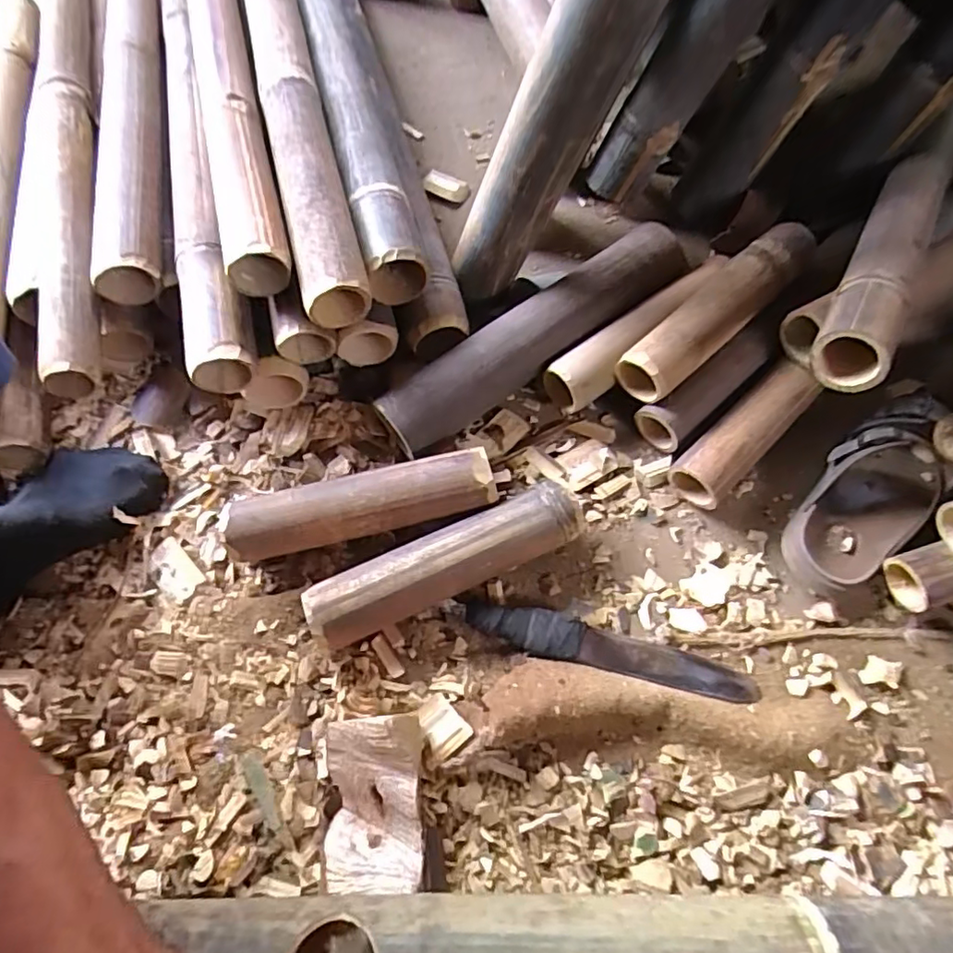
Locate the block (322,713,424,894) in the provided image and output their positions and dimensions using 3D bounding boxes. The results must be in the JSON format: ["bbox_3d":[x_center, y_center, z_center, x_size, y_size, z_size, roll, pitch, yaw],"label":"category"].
[{"bbox_3d":[-0.079,0.246,0.449,0.072,0.049,0.112,-3,67,-1],"label":"block"}]

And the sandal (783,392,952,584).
[{"bbox_3d":[0.376,0.009,0.542,0.208,0.070,0.094,-39,72,-15],"label":"sandal"}]

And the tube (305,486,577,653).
[{"bbox_3d":[-0.027,0.079,0.523,0.243,0.055,0.057,-24,69,-9],"label":"tube"}]

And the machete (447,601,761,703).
[{"bbox_3d":[0.111,0.151,0.512,0.268,0.019,0.039,14,68,6],"label":"machete"}]

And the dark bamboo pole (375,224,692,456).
[{"bbox_3d":[0.064,-0.146,0.607,0.368,0.064,0.074,-36,72,-13],"label":"dark bamboo pole"}]

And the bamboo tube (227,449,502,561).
[{"bbox_3d":[-0.105,0.032,0.541,0.242,0.062,0.057,-10,69,-4],"label":"bamboo tube"}]

